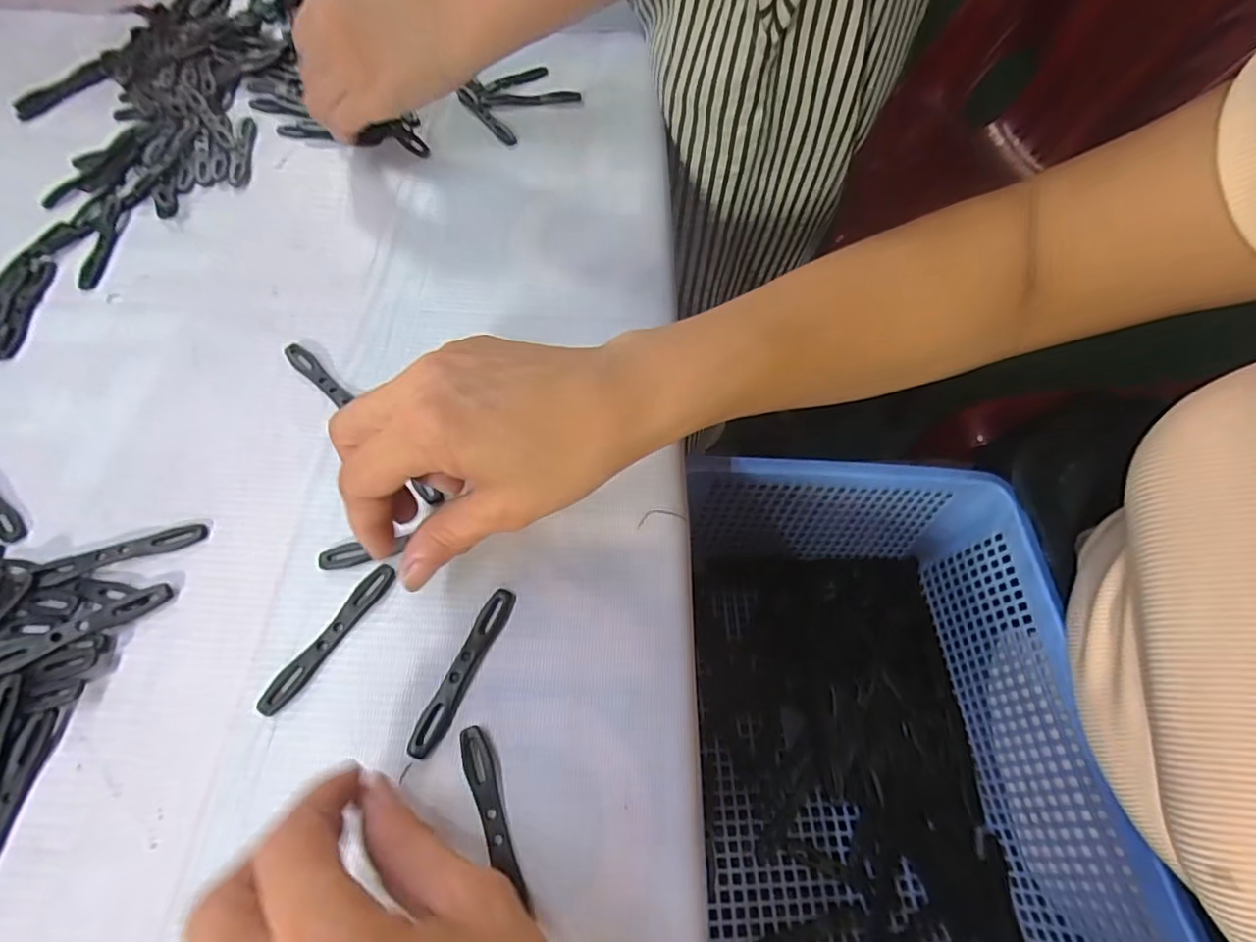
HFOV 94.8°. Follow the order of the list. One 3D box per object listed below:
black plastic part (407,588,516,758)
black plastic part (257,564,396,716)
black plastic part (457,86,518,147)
[{"bbox_3d":[-0.066,0.079,0.231,0.011,0.004,0.069,22,65,9],"label":"black plastic part"},{"bbox_3d":[-0.122,0.067,0.237,0.011,0.004,0.068,31,66,13],"label":"black plastic part"},{"bbox_3d":[-0.095,-0.241,0.392,0.011,0.006,0.066,-36,70,-18],"label":"black plastic part"}]

